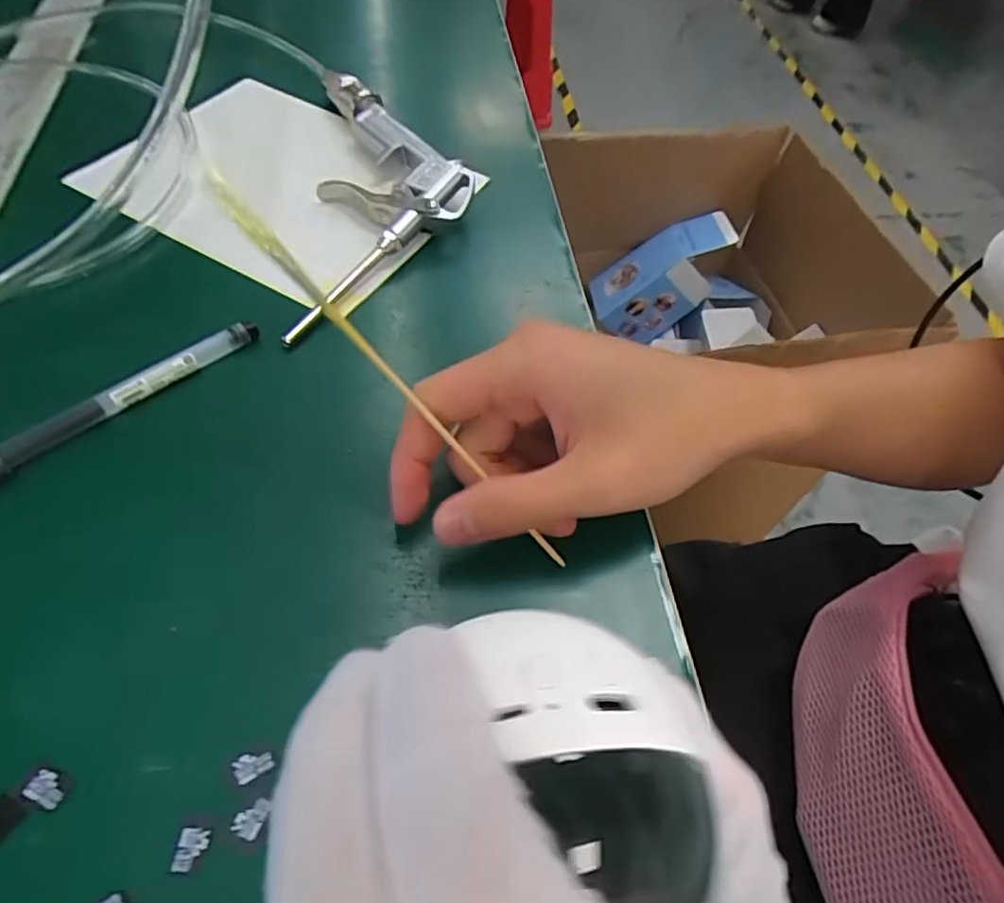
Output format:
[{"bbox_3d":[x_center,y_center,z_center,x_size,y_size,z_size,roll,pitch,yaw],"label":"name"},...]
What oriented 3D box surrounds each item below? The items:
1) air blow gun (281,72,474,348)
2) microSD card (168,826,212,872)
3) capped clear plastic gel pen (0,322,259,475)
[{"bbox_3d":[-0.062,-0.146,0.345,0.087,0.023,0.213,1,57,-5],"label":"air blow gun"},{"bbox_3d":[-0.091,0.116,0.178,0.009,0.004,0.011,7,56,0],"label":"microSD card"},{"bbox_3d":[-0.168,-0.018,0.256,0.009,0.008,0.144,41,62,21],"label":"capped clear plastic gel pen"}]

